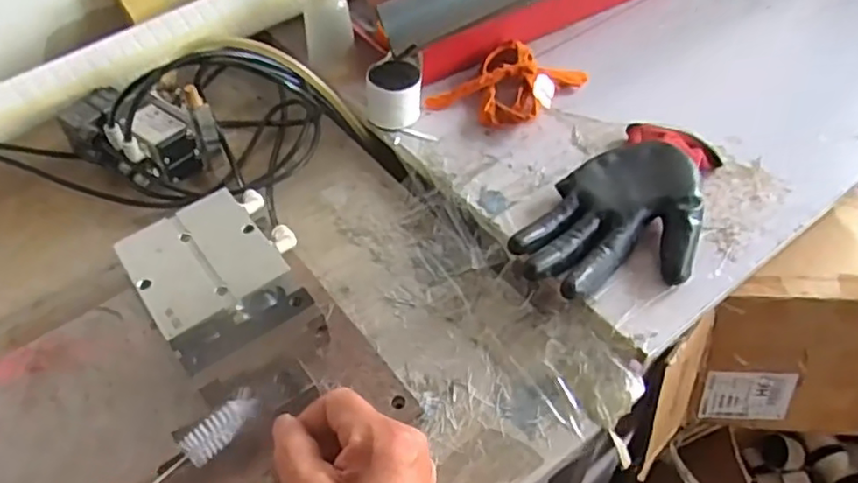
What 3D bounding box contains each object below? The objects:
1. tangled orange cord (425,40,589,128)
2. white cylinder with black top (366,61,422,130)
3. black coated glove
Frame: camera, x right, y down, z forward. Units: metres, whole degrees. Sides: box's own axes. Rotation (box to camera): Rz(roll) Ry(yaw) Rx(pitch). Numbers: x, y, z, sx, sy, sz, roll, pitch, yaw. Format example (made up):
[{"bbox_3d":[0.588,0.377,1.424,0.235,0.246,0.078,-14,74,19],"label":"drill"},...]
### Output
[{"bbox_3d":[0.079,-0.153,0.613,0.089,0.023,0.131,36,61,28],"label":"tangled orange cord"},{"bbox_3d":[-0.035,-0.136,0.589,0.055,0.049,0.052,-3,50,1],"label":"white cylinder with black top"},{"bbox_3d":[0.159,-0.026,0.499,0.112,0.029,0.202,27,57,23],"label":"black coated glove"}]

